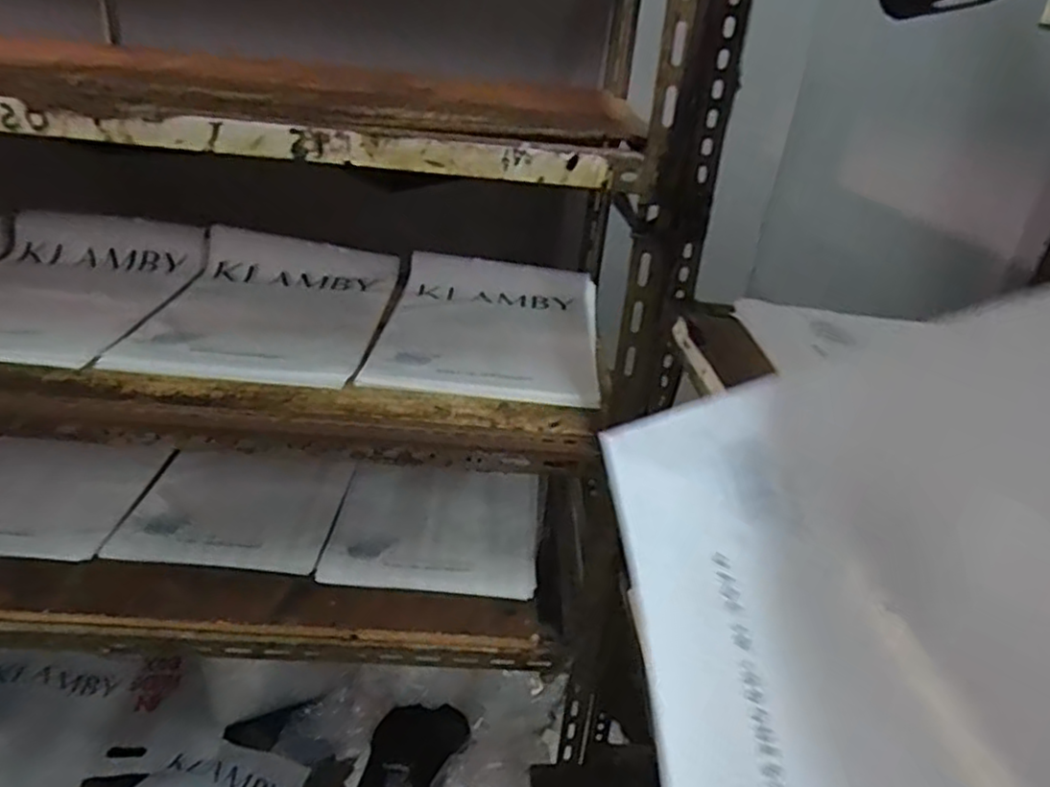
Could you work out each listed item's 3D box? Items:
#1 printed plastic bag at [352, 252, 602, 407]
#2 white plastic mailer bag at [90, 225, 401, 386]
[{"bbox_3d":[-0.050,-0.103,1.043,0.313,0.048,0.434,7,27,1],"label":"printed plastic bag"},{"bbox_3d":[-0.375,-0.148,1.077,0.316,0.043,0.513,5,27,-2],"label":"white plastic mailer bag"}]

